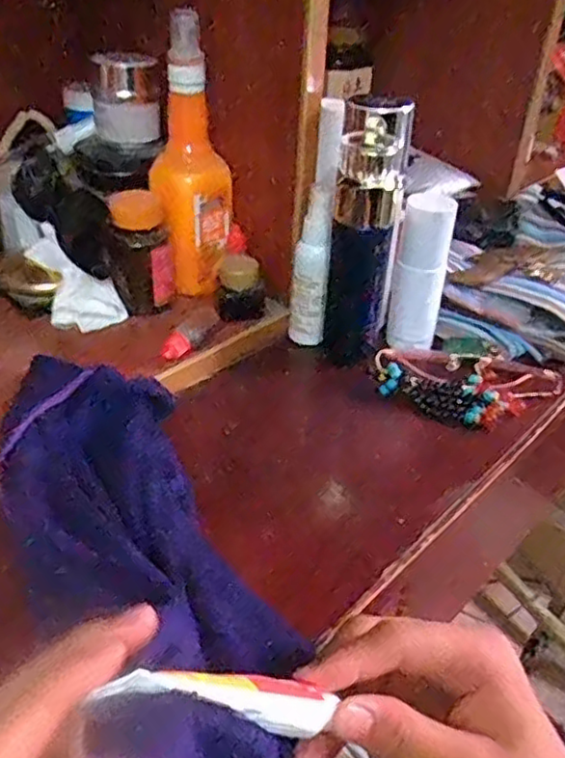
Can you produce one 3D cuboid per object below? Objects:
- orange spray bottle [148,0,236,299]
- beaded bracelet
[{"bbox_3d":[-0.066,-0.162,0.497,0.059,0.185,0.052,-5,36,-11],"label":"orange spray bottle"},{"bbox_3d":[0.125,0.005,0.481,0.120,0.023,0.052,15,37,17],"label":"beaded bracelet"}]

